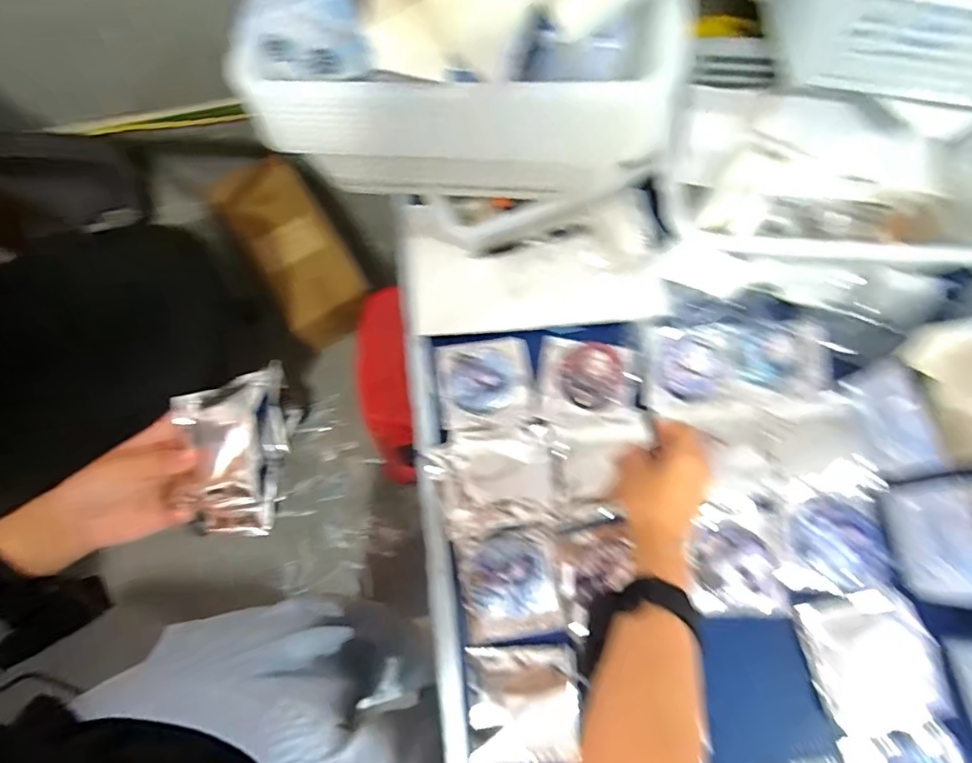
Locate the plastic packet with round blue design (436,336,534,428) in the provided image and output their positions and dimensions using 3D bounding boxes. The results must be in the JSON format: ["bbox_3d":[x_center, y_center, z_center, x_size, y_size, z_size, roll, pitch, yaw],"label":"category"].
[{"bbox_3d":[0.000,0.002,0.574,0.101,0.019,0.093,-9,73,-1],"label":"plastic packet with round blue design"}]

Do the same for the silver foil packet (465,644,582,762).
[{"bbox_3d":[0.034,0.293,0.478,0.099,0.018,0.093,-3,73,1],"label":"silver foil packet"}]

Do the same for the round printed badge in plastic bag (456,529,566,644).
[{"bbox_3d":[0.022,0.194,0.503,0.087,0.009,0.094,-11,73,-2],"label":"round printed badge in plastic bag"}]

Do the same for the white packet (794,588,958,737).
[{"bbox_3d":[0.352,0.246,0.471,0.110,0.025,0.105,-11,73,-2],"label":"white packet"}]

